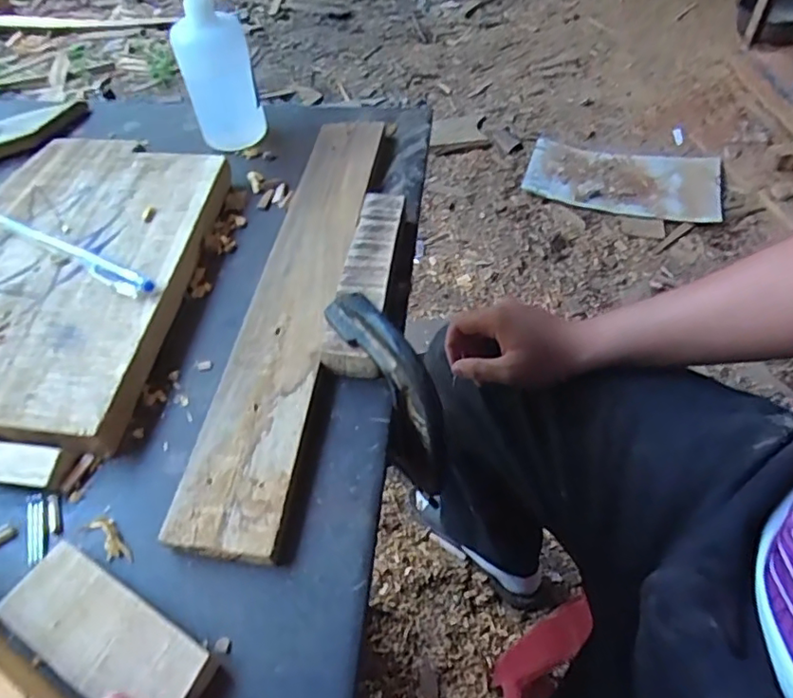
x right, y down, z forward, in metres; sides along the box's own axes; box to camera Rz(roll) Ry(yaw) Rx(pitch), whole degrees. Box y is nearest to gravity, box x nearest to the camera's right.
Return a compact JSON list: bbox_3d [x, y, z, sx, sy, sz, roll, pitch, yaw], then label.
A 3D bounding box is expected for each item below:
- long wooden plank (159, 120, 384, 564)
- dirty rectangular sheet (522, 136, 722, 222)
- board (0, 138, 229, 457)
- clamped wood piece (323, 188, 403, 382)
[{"bbox_3d":[-0.054,-0.041,0.325,0.047,0.009,0.311,6,50,4],"label":"long wooden plank"},{"bbox_3d":[0.670,-0.511,1.703,0.545,0.043,0.326,16,50,14],"label":"dirty rectangular sheet"},{"bbox_3d":[-0.195,-0.052,0.325,0.159,0.017,0.220,3,48,3],"label":"board"},{"bbox_3d":[-0.016,-0.042,0.316,0.028,0.014,0.126,4,48,4],"label":"clamped wood piece"}]

